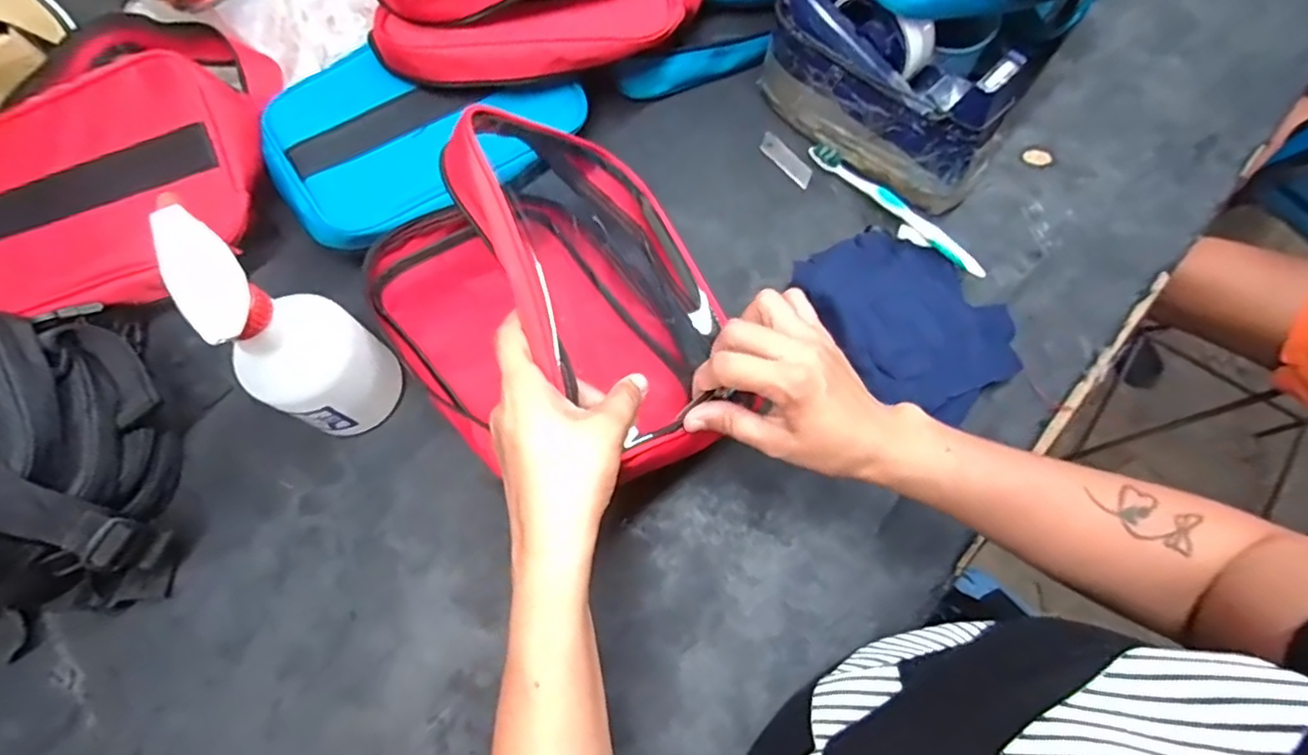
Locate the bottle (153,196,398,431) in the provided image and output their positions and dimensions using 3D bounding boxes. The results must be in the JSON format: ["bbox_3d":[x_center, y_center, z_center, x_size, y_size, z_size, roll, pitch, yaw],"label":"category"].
[{"bbox_3d":[-0.238,-0.024,0.392,0.083,0.174,0.077,35,75,13],"label":"bottle"}]

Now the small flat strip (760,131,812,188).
[{"bbox_3d":[0.118,-0.194,0.545,0.020,0.004,0.064,-36,70,-7],"label":"small flat strip"}]

